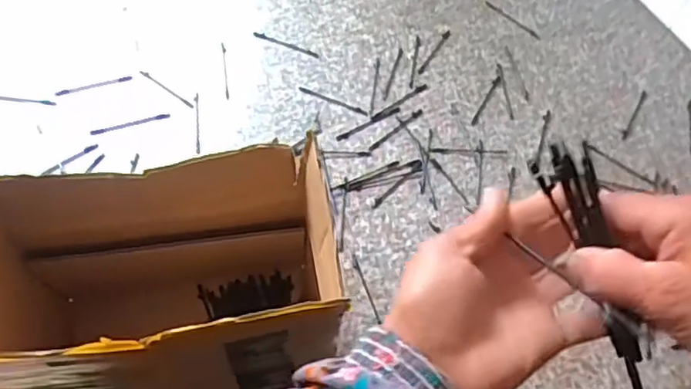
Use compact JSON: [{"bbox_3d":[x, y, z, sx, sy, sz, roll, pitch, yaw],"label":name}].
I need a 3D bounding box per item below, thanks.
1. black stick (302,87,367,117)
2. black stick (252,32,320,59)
[{"bbox_3d":[-0.018,-0.147,0.959,0.115,0.004,0.011,22,60,10],"label":"black stick"},{"bbox_3d":[-0.099,-0.252,1.017,0.119,0.004,0.014,21,60,9],"label":"black stick"}]

